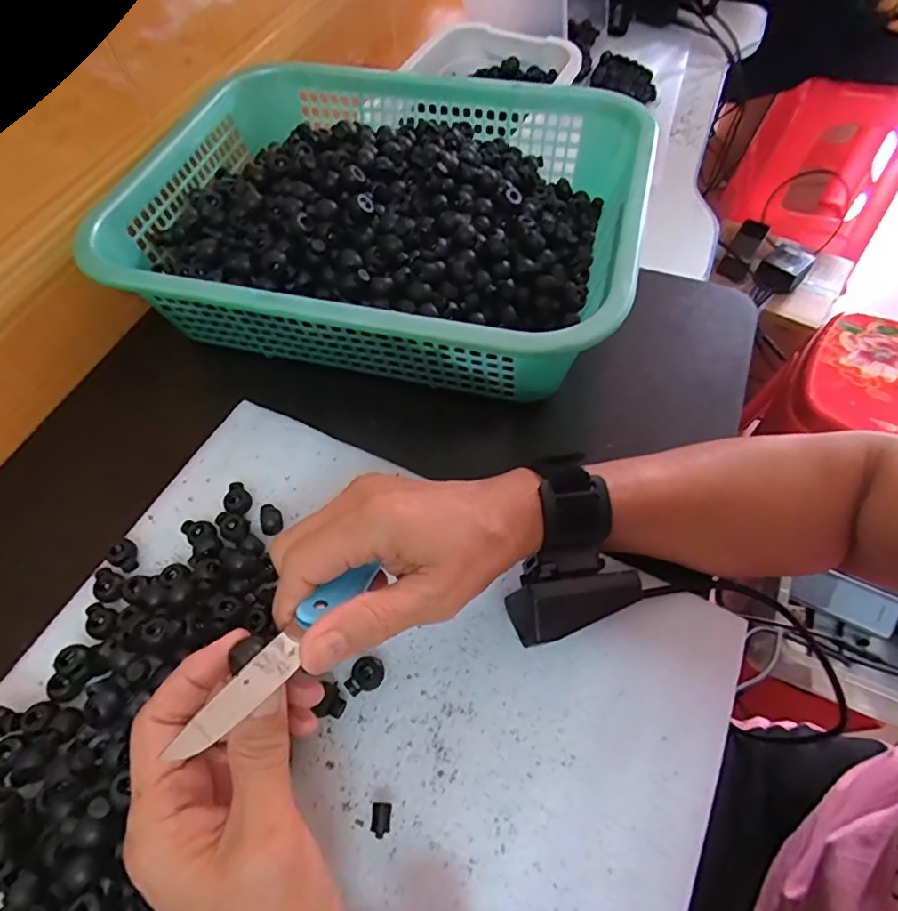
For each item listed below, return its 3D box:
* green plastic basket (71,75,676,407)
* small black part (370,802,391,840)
[{"bbox_3d":[-0.047,-0.201,0.421,0.375,0.109,0.305,12,61,9],"label":"green plastic basket"},{"bbox_3d":[-0.034,0.181,0.268,0.009,0.007,0.014,1,59,3],"label":"small black part"}]

